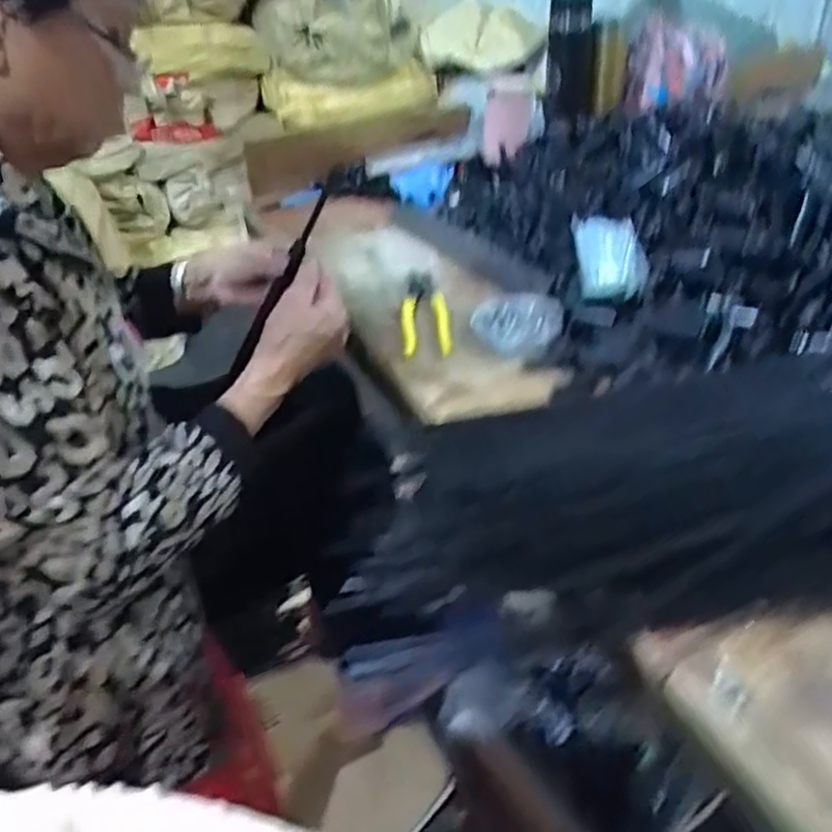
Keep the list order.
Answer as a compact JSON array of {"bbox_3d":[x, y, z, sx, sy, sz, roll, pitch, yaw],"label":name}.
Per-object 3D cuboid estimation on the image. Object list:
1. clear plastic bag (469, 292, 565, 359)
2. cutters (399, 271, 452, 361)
[{"bbox_3d":[0.099,-0.092,0.733,0.086,0.014,0.108,-3,34,1],"label":"clear plastic bag"},{"bbox_3d":[0.008,-0.107,0.765,0.047,0.011,0.165,-4,34,0],"label":"cutters"}]

